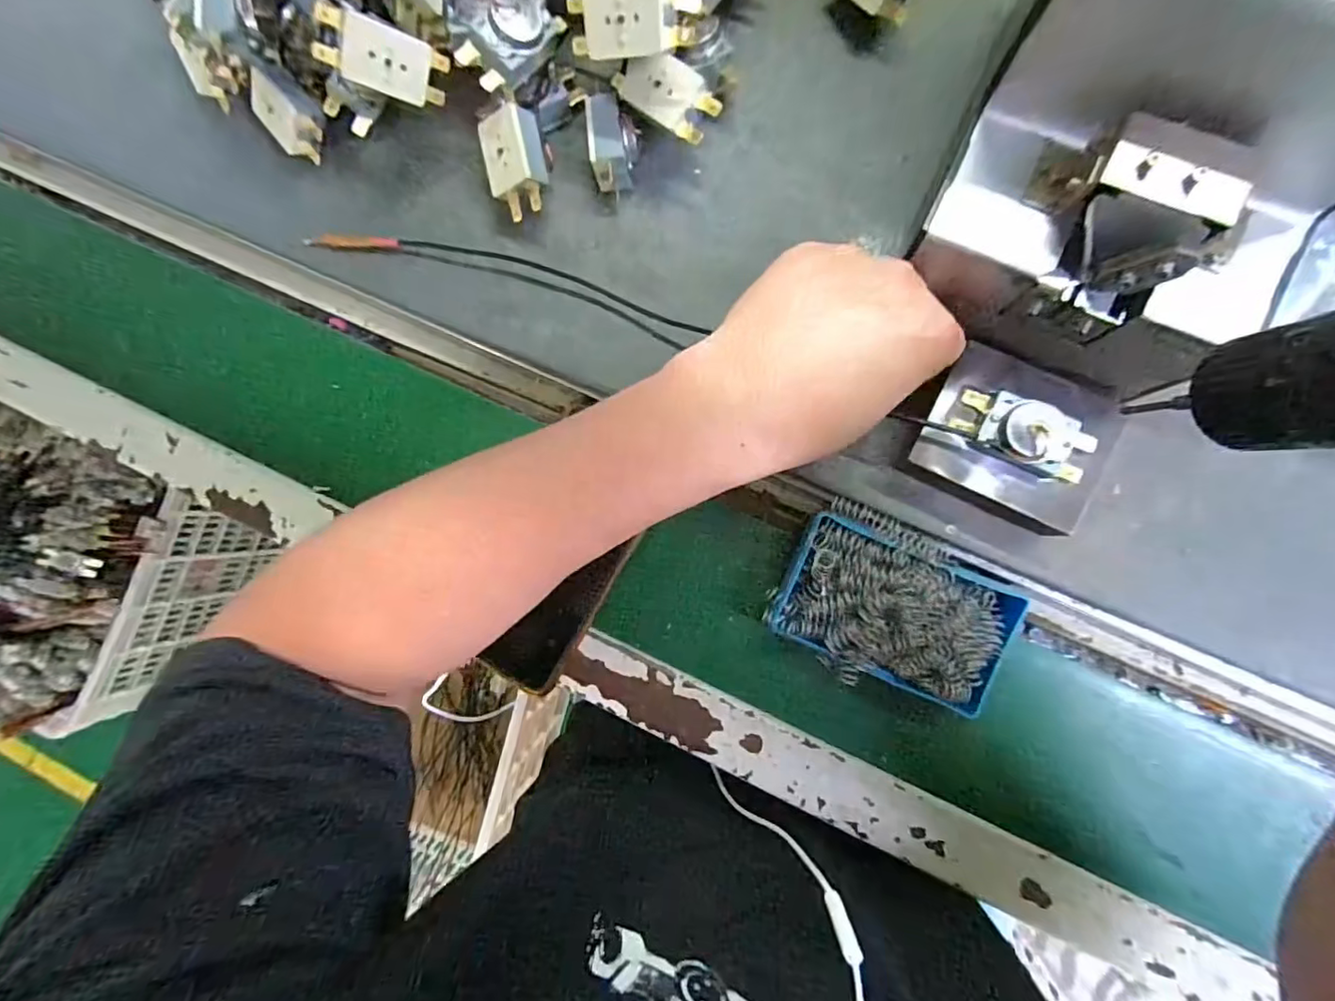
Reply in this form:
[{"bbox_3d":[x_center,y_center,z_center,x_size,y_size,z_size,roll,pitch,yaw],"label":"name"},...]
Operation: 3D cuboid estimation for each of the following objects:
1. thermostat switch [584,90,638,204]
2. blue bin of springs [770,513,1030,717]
[{"bbox_3d":[-0.028,-0.191,0.311,0.024,0.029,0.047,-8,87,6],"label":"thermostat switch"},{"bbox_3d":[0.119,0.060,0.304,0.116,0.043,0.077,23,91,7],"label":"blue bin of springs"}]

